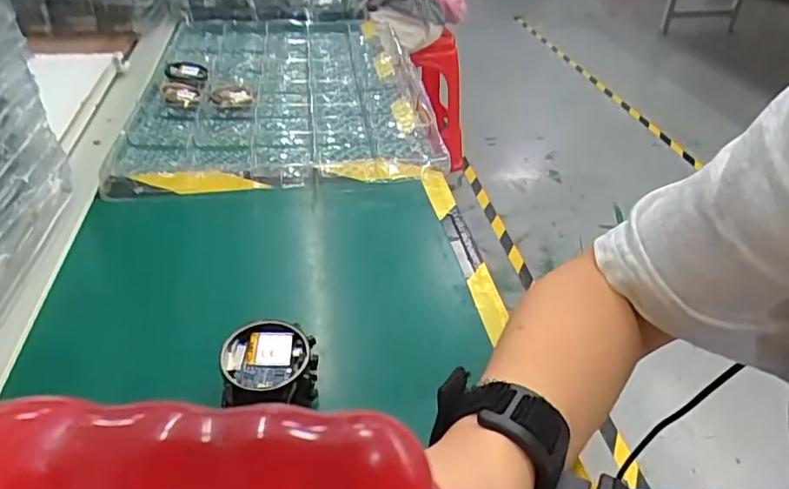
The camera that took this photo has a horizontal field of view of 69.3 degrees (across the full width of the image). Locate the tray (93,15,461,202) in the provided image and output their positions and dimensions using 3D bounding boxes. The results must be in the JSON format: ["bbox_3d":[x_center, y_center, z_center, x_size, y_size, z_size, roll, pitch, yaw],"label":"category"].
[{"bbox_3d":[-0.133,-0.197,0.693,0.315,0.033,0.493,-3,34,-8],"label":"tray"}]

